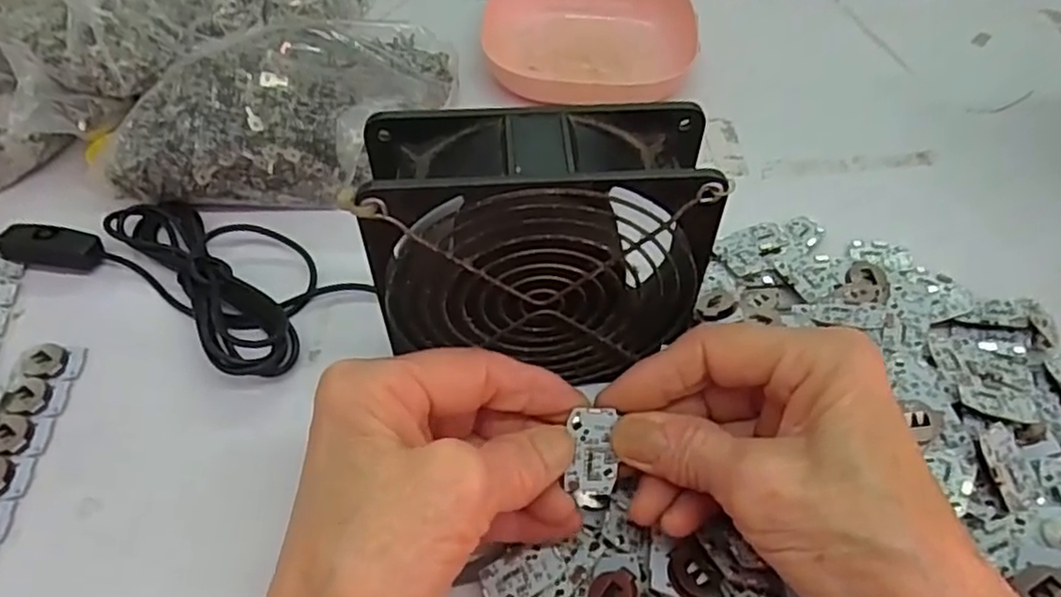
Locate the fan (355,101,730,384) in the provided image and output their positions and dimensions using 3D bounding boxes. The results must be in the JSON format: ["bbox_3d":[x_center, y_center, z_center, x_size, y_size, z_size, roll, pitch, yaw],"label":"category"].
[{"bbox_3d":[0.004,-0.011,0.263,0.117,0.117,0.045,-2,52,-2],"label":"fan"}]

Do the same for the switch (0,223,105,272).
[{"bbox_3d":[-0.237,-0.025,0.336,0.048,0.021,0.017,7,51,6],"label":"switch"}]

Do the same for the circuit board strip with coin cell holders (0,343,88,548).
[{"bbox_3d":[-0.211,0.064,0.275,0.025,0.006,0.105,-1,51,-1],"label":"circuit board strip with coin cell holders"}]

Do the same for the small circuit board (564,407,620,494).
[{"bbox_3d":[0.021,0.052,0.231,0.016,0.004,0.029,-2,94,-1],"label":"small circuit board"}]

